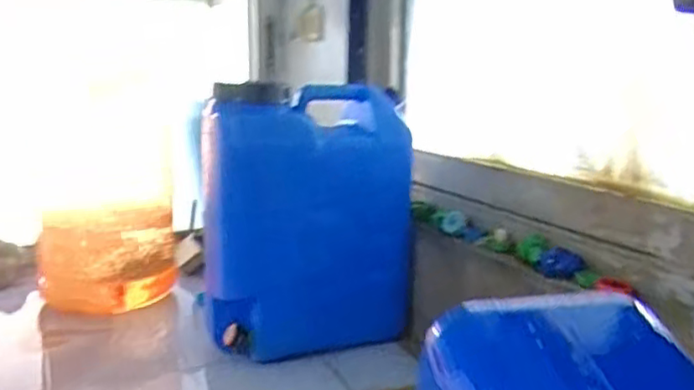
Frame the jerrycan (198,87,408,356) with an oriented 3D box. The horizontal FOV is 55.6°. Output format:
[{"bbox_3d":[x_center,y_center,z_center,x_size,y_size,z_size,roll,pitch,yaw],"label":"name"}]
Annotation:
[{"bbox_3d":[-0.066,0.046,1.071,0.330,0.425,0.144,-2,12,-11],"label":"jerrycan"}]

